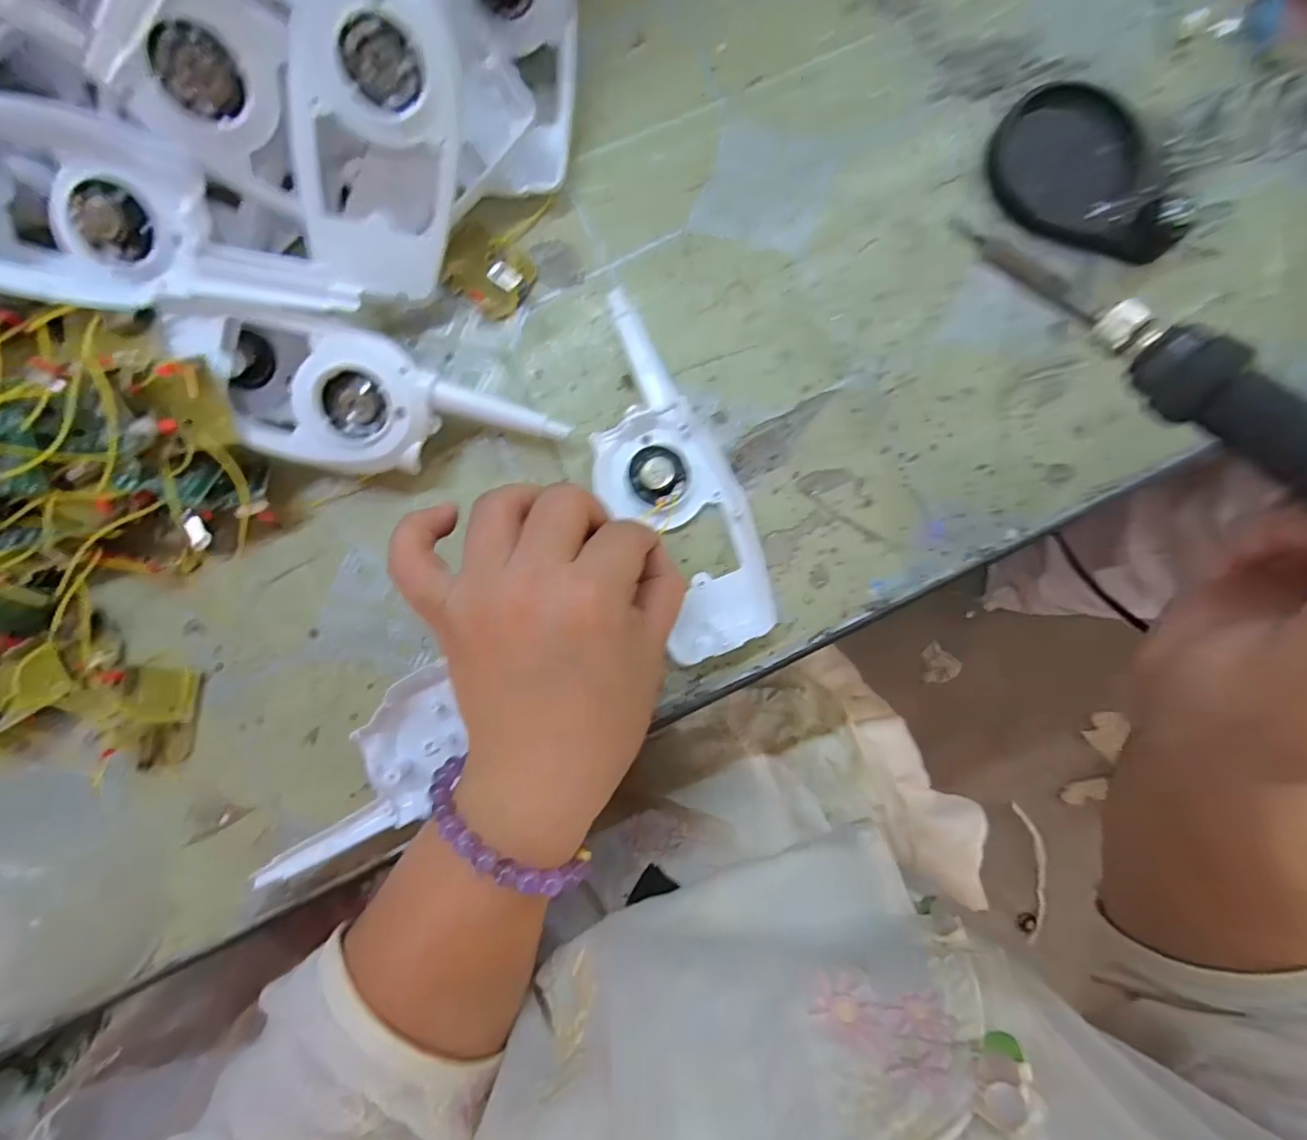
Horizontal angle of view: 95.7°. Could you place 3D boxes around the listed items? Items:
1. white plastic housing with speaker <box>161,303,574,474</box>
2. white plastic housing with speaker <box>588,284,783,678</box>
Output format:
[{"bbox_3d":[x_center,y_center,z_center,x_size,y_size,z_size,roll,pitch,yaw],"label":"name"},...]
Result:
[{"bbox_3d":[-0.116,-0.070,0.250,0.150,0.013,0.058,8,100,-12],"label":"white plastic housing with speaker"},{"bbox_3d":[0.005,-0.042,0.267,0.057,0.014,0.163,-20,88,0],"label":"white plastic housing with speaker"}]

